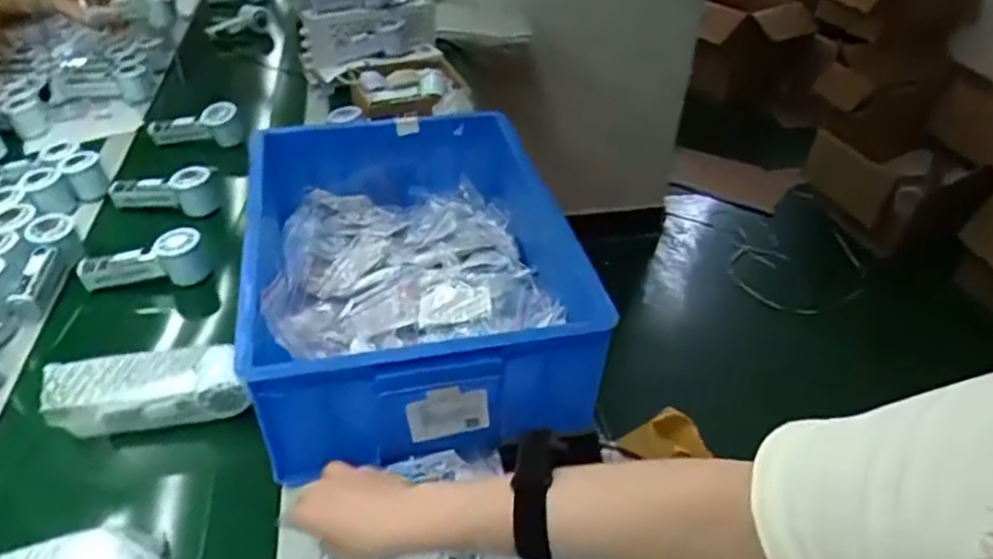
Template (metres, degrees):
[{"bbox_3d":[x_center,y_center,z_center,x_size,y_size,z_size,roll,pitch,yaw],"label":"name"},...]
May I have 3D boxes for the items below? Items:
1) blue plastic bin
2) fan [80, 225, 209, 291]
[{"bbox_3d":[-0.102,-0.024,0.821,0.351,0.141,0.460,-7,40,-11],"label":"blue plastic bin"},{"bbox_3d":[-0.471,-0.022,0.919,0.166,0.061,0.050,-9,40,-13],"label":"fan"}]

